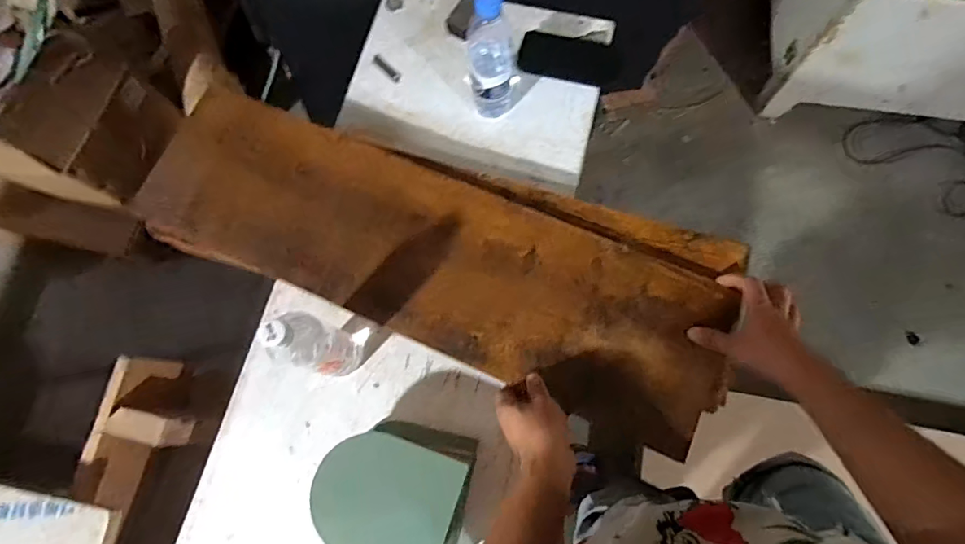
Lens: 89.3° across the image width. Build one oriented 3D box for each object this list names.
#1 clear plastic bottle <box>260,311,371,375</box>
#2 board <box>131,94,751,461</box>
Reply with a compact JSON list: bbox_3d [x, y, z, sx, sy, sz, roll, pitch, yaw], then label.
[{"bbox_3d":[-0.200,0.087,0.613,0.057,0.237,0.070,15,76,4],"label":"clear plastic bottle"},{"bbox_3d":[-0.082,-0.040,0.691,0.834,0.040,0.276,20,76,8],"label":"board"}]

